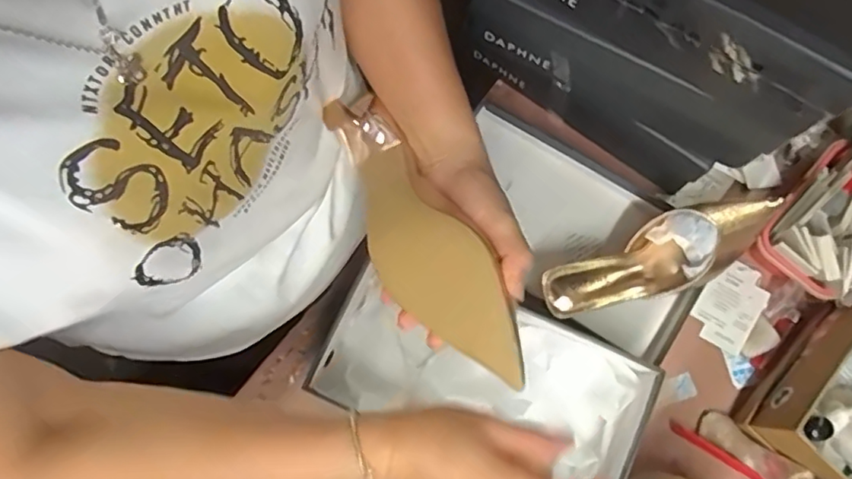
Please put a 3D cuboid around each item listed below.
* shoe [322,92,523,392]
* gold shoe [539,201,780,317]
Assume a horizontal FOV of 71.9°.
[{"bbox_3d":[-0.011,-0.010,0.411,0.063,0.061,0.243,-30,68,-6],"label":"shoe"},{"bbox_3d":[0.230,0.020,0.581,0.234,0.044,0.073,-26,76,-5],"label":"gold shoe"}]

